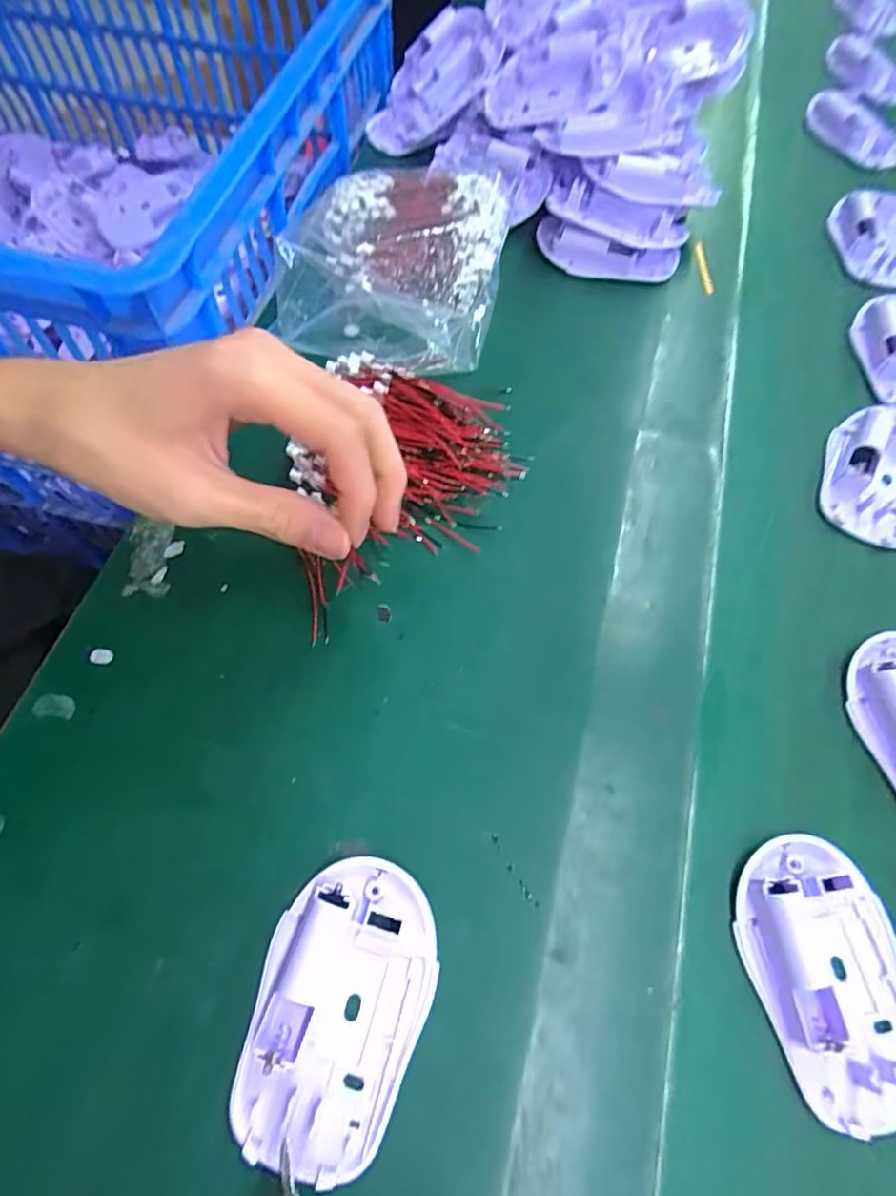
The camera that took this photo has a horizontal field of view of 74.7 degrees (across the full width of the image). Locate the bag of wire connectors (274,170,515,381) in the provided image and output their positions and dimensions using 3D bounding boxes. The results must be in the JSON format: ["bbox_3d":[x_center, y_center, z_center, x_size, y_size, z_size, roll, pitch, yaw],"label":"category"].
[{"bbox_3d":[-0.035,-0.209,0.367,0.127,0.032,0.156,10,65,4],"label":"bag of wire connectors"}]

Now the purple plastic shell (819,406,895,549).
[{"bbox_3d":[0.250,-0.074,0.335,0.062,0.016,0.094,28,68,13],"label":"purple plastic shell"}]

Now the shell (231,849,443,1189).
[{"bbox_3d":[-0.039,0.150,0.216,0.062,0.018,0.095,8,65,4],"label":"shell"}]

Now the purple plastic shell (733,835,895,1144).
[{"bbox_3d":[0.150,0.145,0.225,0.059,0.016,0.094,-10,65,-5],"label":"purple plastic shell"}]

